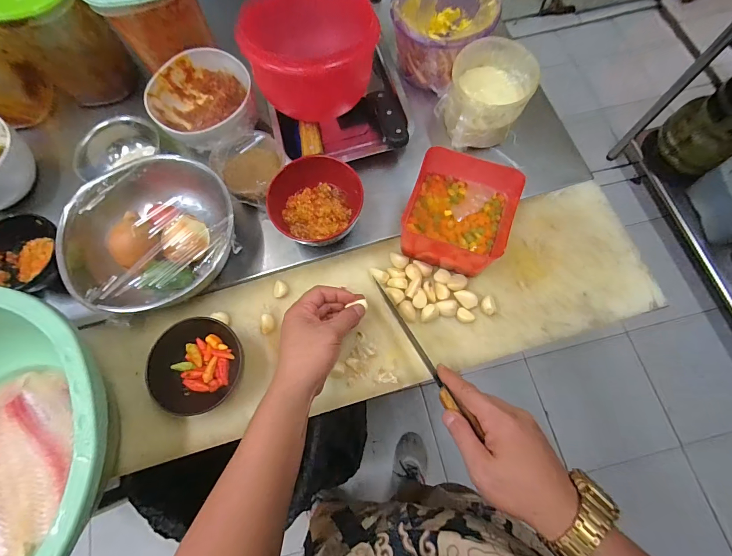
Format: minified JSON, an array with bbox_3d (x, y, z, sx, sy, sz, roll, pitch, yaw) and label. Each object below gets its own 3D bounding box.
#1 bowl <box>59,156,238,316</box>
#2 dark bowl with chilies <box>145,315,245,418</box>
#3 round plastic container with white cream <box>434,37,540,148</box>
[{"bbox_3d":[-0.287,-0.059,0.479,0.219,0.076,0.205,-1,71,2],"label":"bowl"},{"bbox_3d":[-0.213,0.110,0.449,0.107,0.036,0.116,-1,71,2],"label":"dark bowl with chilies"},{"bbox_3d":[0.174,-0.262,0.518,0.115,0.086,0.112,-1,71,2],"label":"round plastic container with white cream"}]

